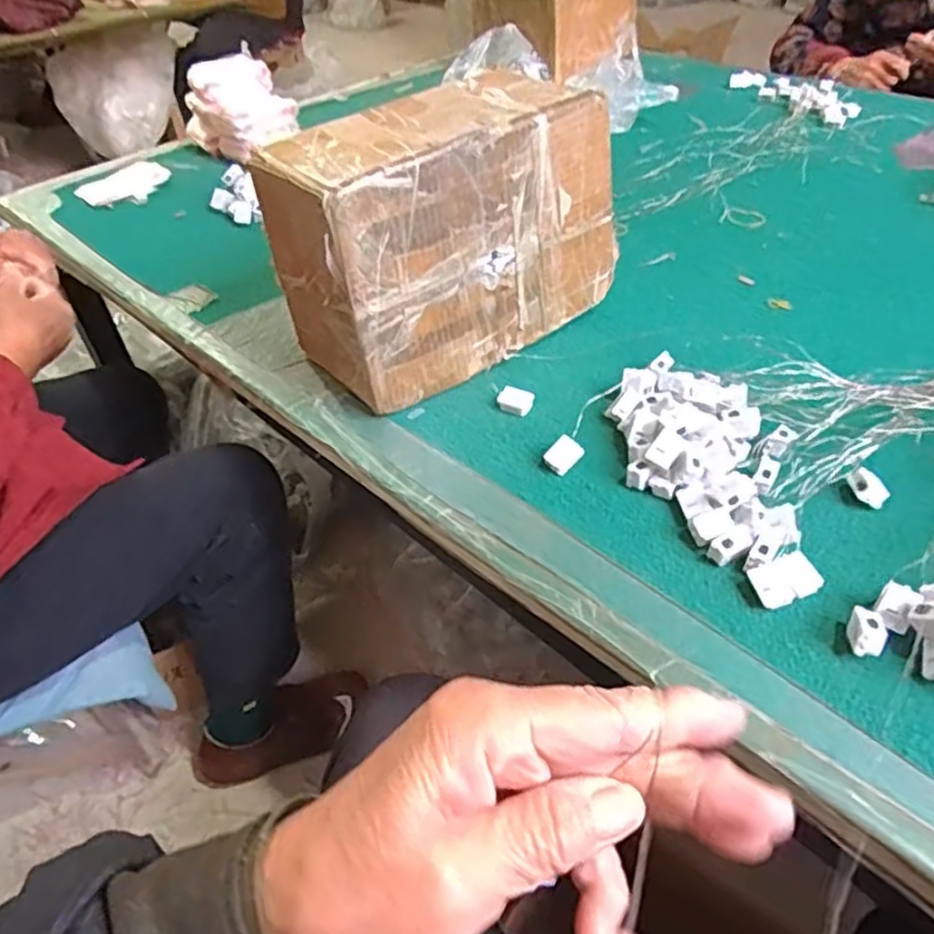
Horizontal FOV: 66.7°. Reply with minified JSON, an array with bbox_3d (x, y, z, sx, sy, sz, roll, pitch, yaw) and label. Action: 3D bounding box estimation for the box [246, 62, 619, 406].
[{"bbox_3d":[-0.012,-0.206,0.635,0.285,0.204,0.136,-28,50,-23],"label":"box"}]

